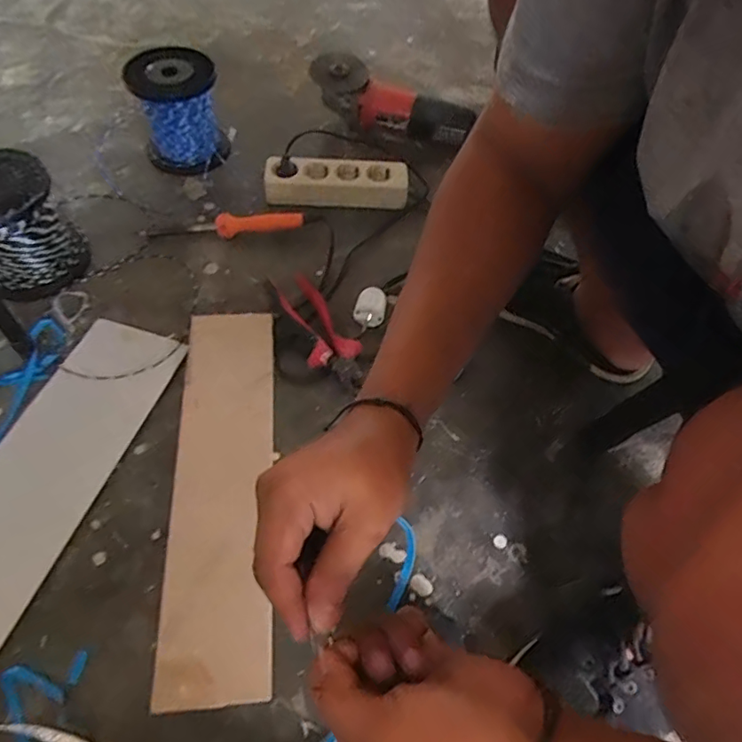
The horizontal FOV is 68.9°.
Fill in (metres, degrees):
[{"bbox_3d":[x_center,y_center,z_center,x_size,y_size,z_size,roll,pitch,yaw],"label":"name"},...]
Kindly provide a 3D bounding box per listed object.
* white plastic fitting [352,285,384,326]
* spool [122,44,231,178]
[{"bbox_3d":[-0.002,-0.079,0.663,0.035,0.018,0.051,8,58,2],"label":"white plastic fitting"},{"bbox_3d":[-0.271,-0.365,0.776,0.113,0.138,0.107,1,58,-2],"label":"spool"}]

